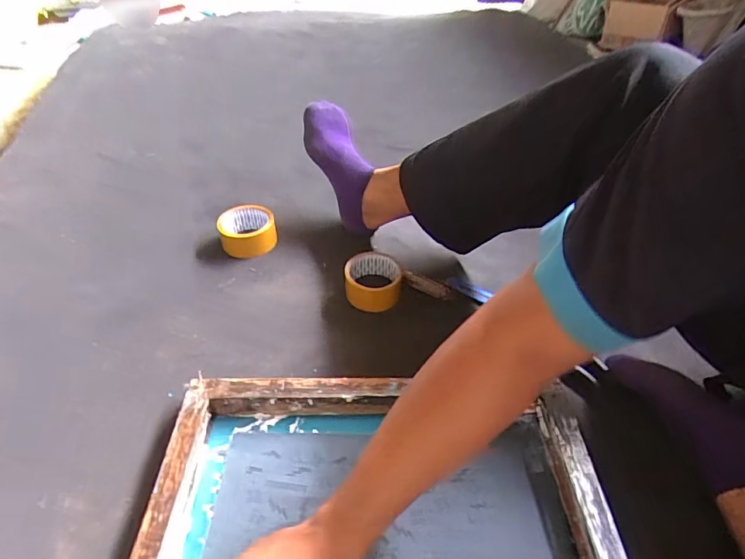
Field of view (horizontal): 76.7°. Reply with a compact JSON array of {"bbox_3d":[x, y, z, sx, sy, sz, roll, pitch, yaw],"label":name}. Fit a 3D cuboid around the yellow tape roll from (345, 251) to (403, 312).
[{"bbox_3d":[0.001,0.003,0.730,0.087,0.053,0.083,-1,43,1],"label":"yellow tape roll"}]

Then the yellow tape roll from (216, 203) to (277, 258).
[{"bbox_3d":[-0.219,-0.088,0.829,0.099,0.052,0.086,-13,44,-11],"label":"yellow tape roll"}]

